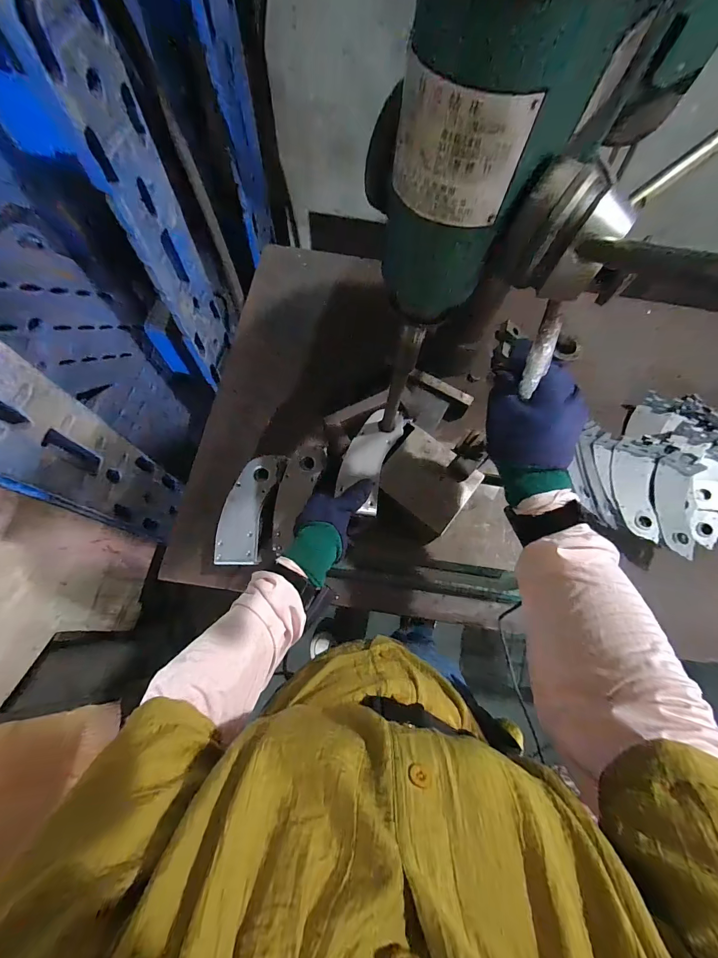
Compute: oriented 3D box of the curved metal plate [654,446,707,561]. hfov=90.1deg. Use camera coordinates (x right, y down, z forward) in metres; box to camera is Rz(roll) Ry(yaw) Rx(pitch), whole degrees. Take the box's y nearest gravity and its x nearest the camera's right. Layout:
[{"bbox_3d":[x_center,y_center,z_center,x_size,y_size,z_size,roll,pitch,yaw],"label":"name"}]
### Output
[{"bbox_3d":[0.575,0.040,0.641,0.073,0.028,0.195,16,72,3],"label":"curved metal plate"}]

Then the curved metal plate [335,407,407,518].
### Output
[{"bbox_3d":[0.016,-0.032,0.532,0.067,0.021,0.172,20,67,4],"label":"curved metal plate"}]

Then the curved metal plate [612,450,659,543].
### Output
[{"bbox_3d":[0.503,0.026,0.655,0.070,0.019,0.162,15,72,3],"label":"curved metal plate"}]

